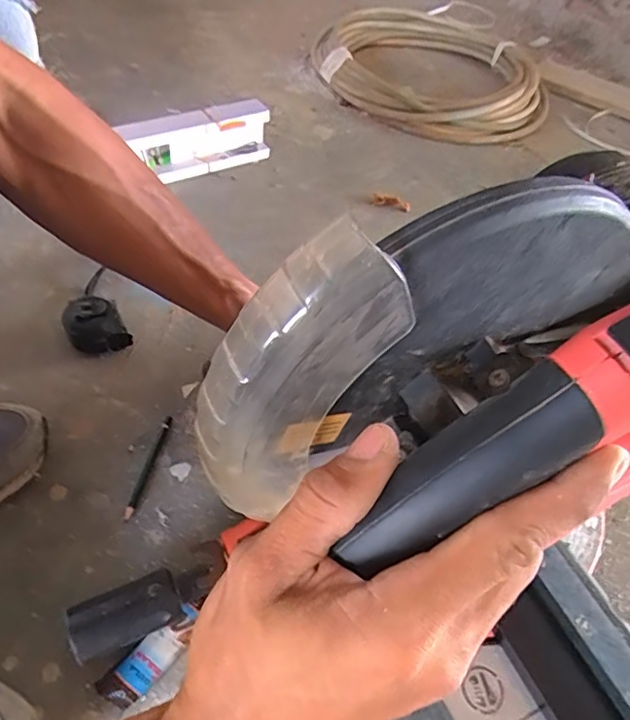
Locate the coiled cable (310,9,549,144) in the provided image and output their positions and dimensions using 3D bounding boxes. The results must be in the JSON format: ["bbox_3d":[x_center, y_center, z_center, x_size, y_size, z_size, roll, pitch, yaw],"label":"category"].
[{"bbox_3d":[0.218,-0.567,1.086,0.456,0.047,0.424,17,50,7],"label":"coiled cable"}]

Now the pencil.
[{"bbox_3d":[-0.155,0.098,0.524,0.009,0.004,0.106,12,50,3],"label":"pencil"}]

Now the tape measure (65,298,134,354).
[{"bbox_3d":[-0.235,-0.032,0.608,0.056,0.041,0.067,-26,57,-25],"label":"tape measure"}]

